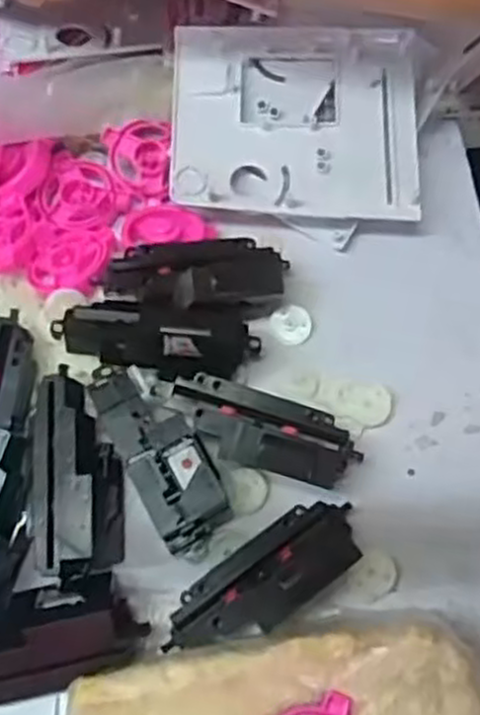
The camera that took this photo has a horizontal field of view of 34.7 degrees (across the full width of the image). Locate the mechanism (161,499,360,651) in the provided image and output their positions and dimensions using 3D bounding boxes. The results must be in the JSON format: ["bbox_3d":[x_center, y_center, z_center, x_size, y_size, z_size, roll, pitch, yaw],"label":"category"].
[{"bbox_3d":[0.013,0.105,0.358,0.098,0.034,0.038,-35,73,-14],"label":"mechanism"}]

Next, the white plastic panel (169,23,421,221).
[{"bbox_3d":[0.032,-0.138,0.451,0.143,0.018,0.116,5,77,4],"label":"white plastic panel"}]

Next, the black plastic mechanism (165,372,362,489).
[{"bbox_3d":[0.009,0.041,0.386,0.100,0.036,0.040,14,68,6],"label":"black plastic mechanism"}]

